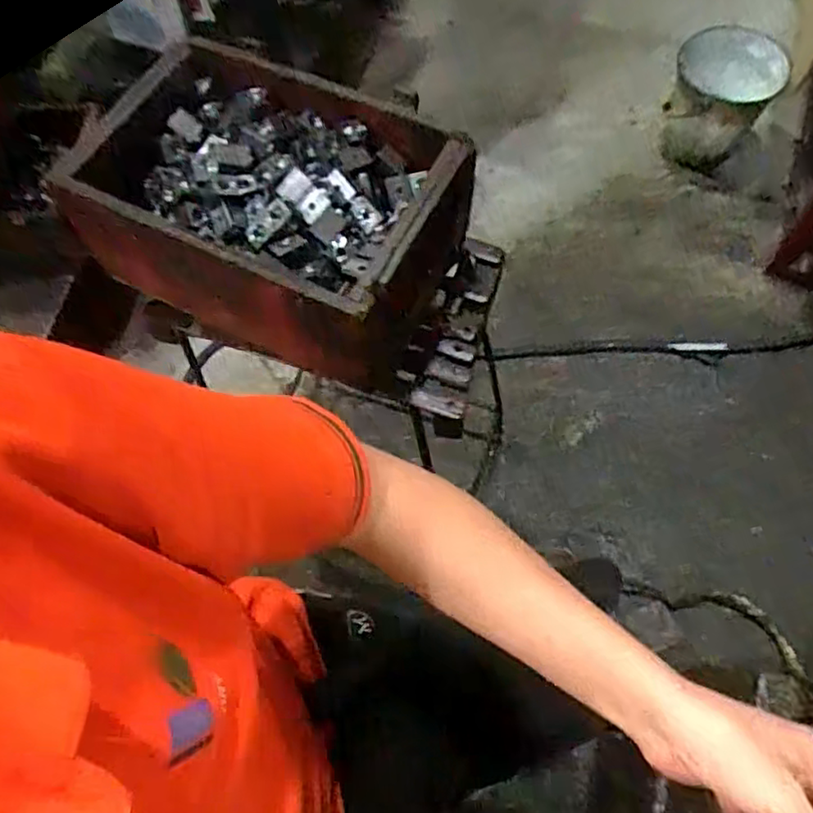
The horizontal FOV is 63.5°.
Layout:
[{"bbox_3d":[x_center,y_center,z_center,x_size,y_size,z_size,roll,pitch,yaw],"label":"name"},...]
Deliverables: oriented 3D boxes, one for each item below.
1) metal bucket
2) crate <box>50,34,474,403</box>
[{"bbox_3d":[0.734,-0.728,1.539,0.201,0.212,0.220,-1,66,3],"label":"metal bucket"},{"bbox_3d":[-0.127,-0.200,0.701,0.357,0.191,0.260,22,69,13],"label":"crate"}]

